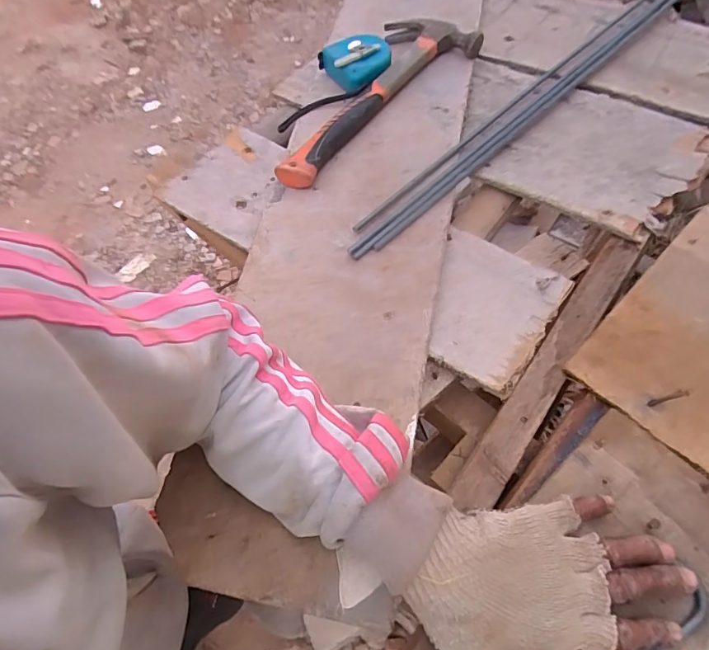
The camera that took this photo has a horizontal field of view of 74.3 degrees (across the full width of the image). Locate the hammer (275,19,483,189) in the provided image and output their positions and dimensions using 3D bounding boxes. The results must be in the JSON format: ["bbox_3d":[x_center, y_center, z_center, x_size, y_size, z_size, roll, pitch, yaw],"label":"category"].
[{"bbox_3d":[0.010,-0.290,0.584,0.111,0.029,0.328,38,70,22],"label":"hammer"}]

